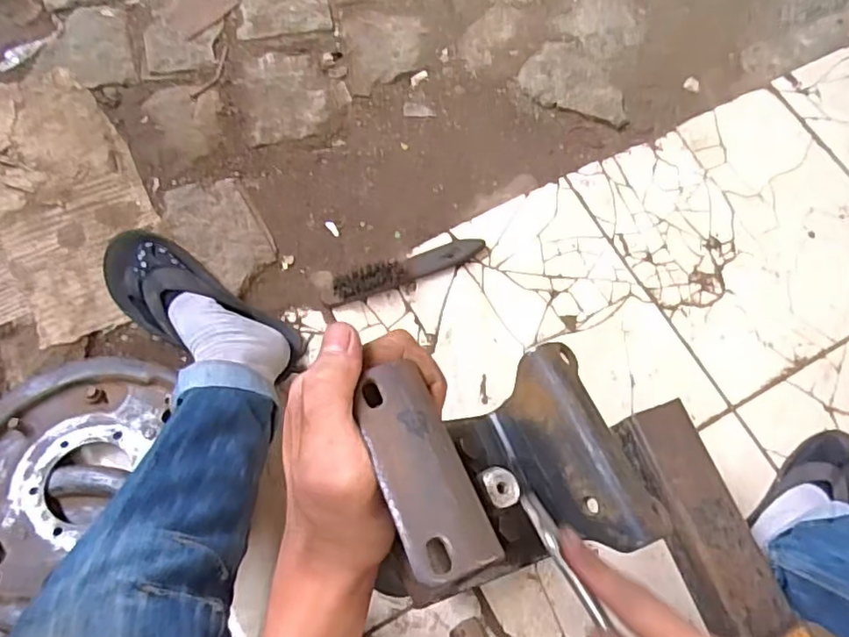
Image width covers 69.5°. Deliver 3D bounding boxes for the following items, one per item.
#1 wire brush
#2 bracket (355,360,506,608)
[{"bbox_3d":[-0.023,-0.070,0.832,0.232,0.043,0.043,-20,74,-10],"label":"wire brush"},{"bbox_3d":[-0.001,0.055,0.220,0.032,0.009,0.080,-19,65,-8],"label":"bracket"}]

